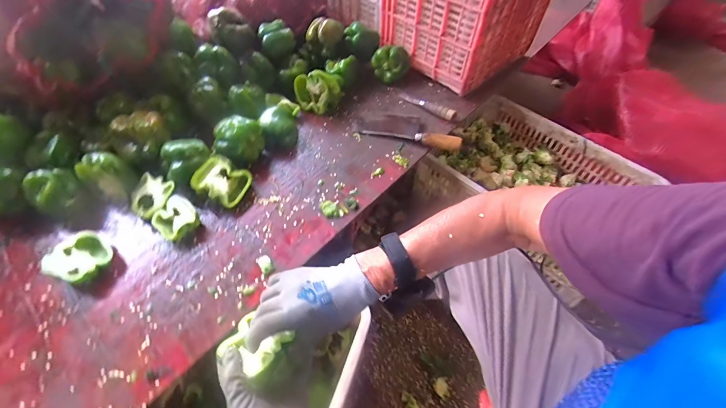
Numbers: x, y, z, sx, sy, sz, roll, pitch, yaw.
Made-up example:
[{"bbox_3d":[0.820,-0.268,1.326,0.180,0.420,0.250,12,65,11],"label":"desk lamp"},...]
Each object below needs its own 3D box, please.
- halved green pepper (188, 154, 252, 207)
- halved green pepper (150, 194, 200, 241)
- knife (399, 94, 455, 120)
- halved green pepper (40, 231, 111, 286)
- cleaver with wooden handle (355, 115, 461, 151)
[{"bbox_3d":[-0.269,-0.042,0.634,0.091,0.028,0.081,33,61,-14],"label":"halved green pepper"},{"bbox_3d":[-0.333,0.029,0.594,0.076,0.034,0.067,33,59,21],"label":"halved green pepper"},{"bbox_3d":[0.156,-0.246,0.810,0.152,0.026,0.024,38,61,23],"label":"knife"},{"bbox_3d":[-0.453,0.088,0.536,0.084,0.041,0.084,1,54,-1],"label":"halved green pepper"},{"bbox_3d":[0.102,-0.174,0.761,0.245,0.035,0.076,14,54,8],"label":"cleaver with wooden handle"}]

